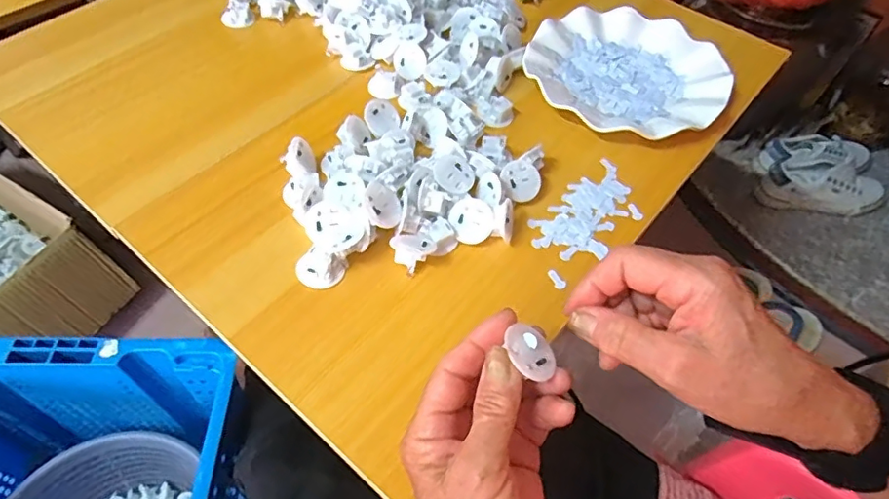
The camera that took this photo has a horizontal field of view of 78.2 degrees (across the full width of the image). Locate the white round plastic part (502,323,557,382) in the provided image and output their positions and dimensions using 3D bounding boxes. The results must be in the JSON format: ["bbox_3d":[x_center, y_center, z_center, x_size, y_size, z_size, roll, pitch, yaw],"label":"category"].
[{"bbox_3d":[0.044,0.054,0.290,0.026,0.012,0.027,-14,69,-31],"label":"white round plastic part"}]

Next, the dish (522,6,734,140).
[{"bbox_3d":[0.171,-0.169,0.520,0.179,0.023,0.175,2,55,-2],"label":"dish"}]

